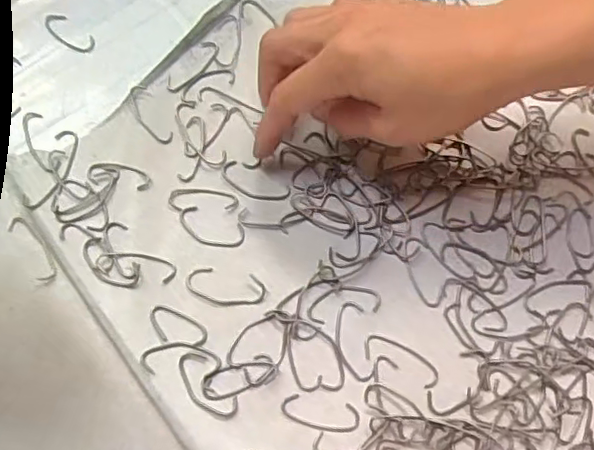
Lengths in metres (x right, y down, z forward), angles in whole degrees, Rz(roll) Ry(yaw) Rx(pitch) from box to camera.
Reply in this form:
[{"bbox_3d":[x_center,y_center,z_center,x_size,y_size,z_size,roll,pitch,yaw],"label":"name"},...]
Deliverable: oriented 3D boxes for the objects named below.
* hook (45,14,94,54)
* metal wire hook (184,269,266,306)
[{"bbox_3d":[-0.140,-0.117,0.351,0.036,0.004,0.016,38,76,14],"label":"hook"},{"bbox_3d":[-0.037,0.032,0.295,0.041,0.004,0.018,8,71,5],"label":"metal wire hook"}]

